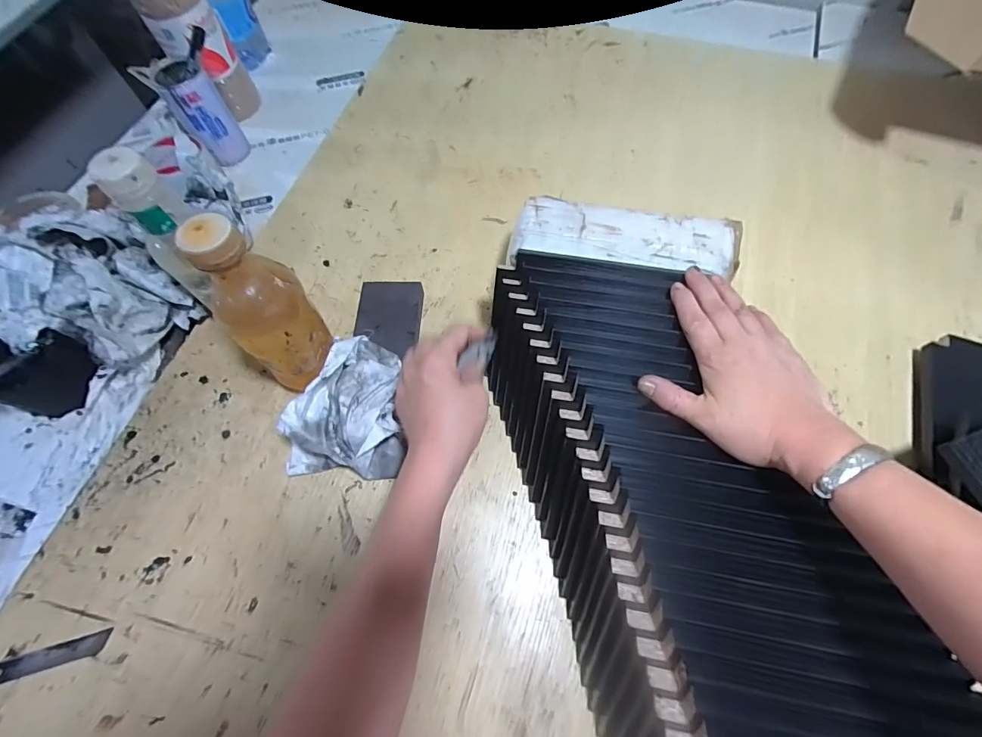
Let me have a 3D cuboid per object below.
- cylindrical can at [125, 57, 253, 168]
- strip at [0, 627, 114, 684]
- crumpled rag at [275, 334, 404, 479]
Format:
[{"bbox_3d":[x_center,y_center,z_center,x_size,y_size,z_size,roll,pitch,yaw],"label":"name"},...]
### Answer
[{"bbox_3d":[-0.414,-0.364,0.605,0.074,0.128,0.078,-1,65,1],"label":"cylindrical can"},{"bbox_3d":[-0.387,0.253,0.371,0.099,0.007,0.018,-15,66,-5],"label":"strip"},{"bbox_3d":[-0.143,0.035,0.427,0.111,0.073,0.137,3,65,3],"label":"crumpled rag"}]

